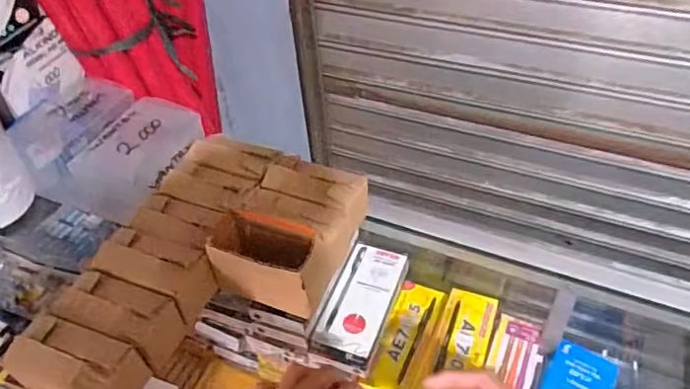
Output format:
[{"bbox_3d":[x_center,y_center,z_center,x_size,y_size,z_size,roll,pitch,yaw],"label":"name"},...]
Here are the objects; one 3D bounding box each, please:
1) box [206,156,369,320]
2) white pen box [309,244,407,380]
[{"bbox_3d":[-0.053,0.031,0.577,0.107,0.068,0.159,14,50,18],"label":"box"},{"bbox_3d":[0.019,0.127,0.652,0.069,0.024,0.159,13,49,16],"label":"white pen box"}]

